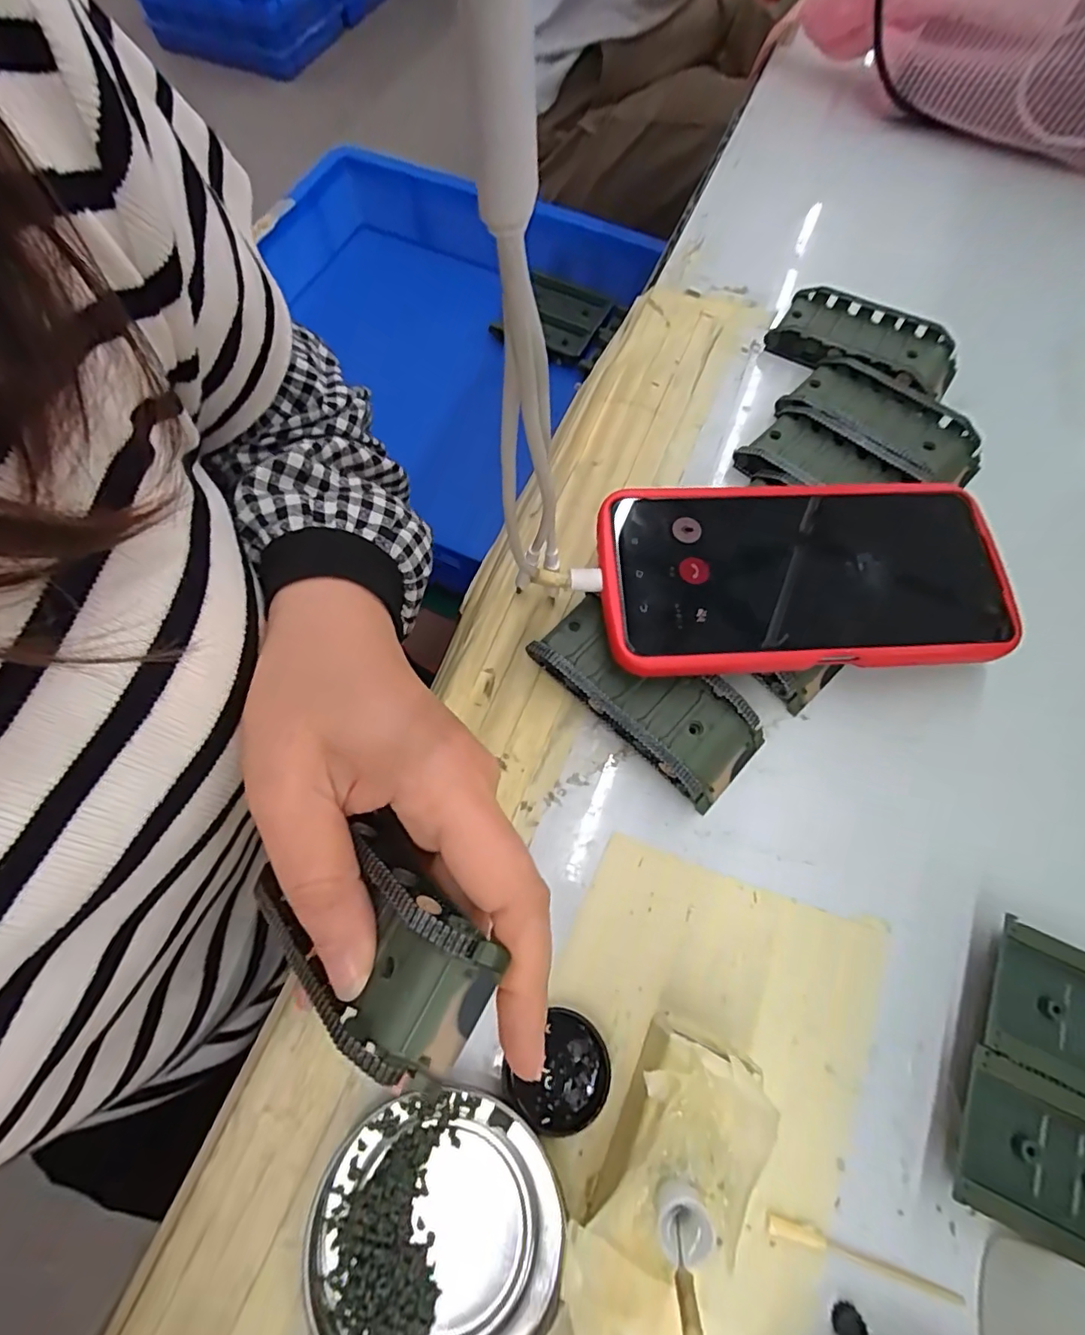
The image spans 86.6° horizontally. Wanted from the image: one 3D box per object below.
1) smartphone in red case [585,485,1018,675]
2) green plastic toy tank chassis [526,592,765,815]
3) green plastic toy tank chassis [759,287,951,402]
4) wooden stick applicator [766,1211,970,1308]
[{"bbox_3d":[0.107,-0.039,0.239,0.165,0.007,0.079,-2,70,-3],"label":"smartphone in red case"},{"bbox_3d":[0.043,0.013,0.241,0.095,0.024,0.042,37,73,16],"label":"green plastic toy tank chassis"},{"bbox_3d":[0.177,-0.178,0.319,0.095,0.018,0.048,32,72,14],"label":"green plastic toy tank chassis"},{"bbox_3d":[0.100,0.183,0.178,0.058,0.004,0.006,15,68,8],"label":"wooden stick applicator"}]

